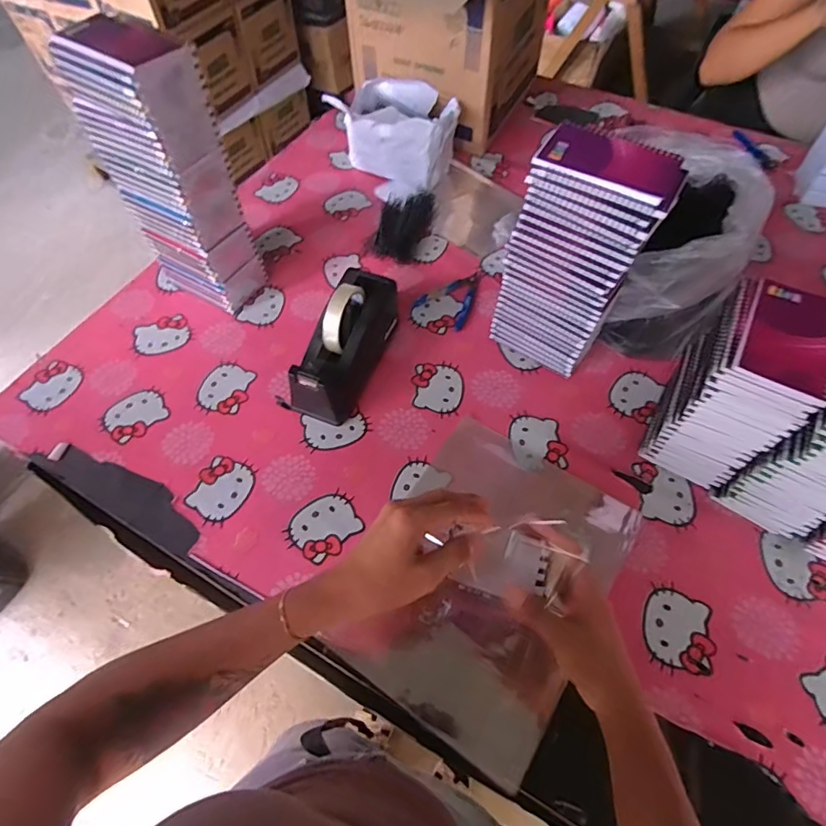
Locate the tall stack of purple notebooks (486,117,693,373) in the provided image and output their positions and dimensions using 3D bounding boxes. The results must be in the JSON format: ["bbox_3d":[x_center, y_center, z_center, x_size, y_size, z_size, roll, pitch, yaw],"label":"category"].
[{"bbox_3d":[0.198,-0.179,0.621,0.141,0.291,0.091,32,63,18],"label":"tall stack of purple notebooks"}]

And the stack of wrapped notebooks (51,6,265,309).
[{"bbox_3d":[-0.317,-0.298,0.661,0.142,0.334,0.109,29,62,16],"label":"stack of wrapped notebooks"}]

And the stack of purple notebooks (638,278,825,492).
[{"bbox_3d":[0.352,-0.018,0.557,0.094,0.218,0.131,22,61,13],"label":"stack of purple notebooks"}]

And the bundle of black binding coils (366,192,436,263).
[{"bbox_3d":[-0.019,-0.322,0.848,0.087,0.036,0.148,14,59,8],"label":"bundle of black binding coils"}]

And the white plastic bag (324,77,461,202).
[{"bbox_3d":[-0.022,-0.503,0.898,0.184,0.131,0.216,-38,65,-21],"label":"white plastic bag"}]

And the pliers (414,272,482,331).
[{"bbox_3d":[0.072,-0.184,0.776,0.084,0.015,0.117,35,64,19],"label":"pliers"}]

